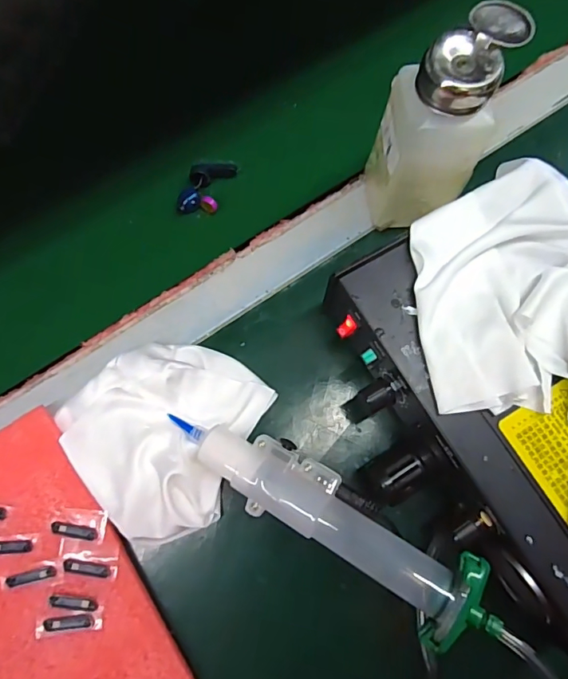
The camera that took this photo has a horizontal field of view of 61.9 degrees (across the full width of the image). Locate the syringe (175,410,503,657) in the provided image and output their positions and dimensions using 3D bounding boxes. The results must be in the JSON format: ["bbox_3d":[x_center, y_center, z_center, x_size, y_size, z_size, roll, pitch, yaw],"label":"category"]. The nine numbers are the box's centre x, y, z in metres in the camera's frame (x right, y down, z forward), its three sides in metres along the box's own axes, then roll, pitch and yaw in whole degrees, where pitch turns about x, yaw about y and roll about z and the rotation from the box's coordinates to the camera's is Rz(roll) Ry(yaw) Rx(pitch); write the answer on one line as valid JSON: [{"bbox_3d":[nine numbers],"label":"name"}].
[{"bbox_3d":[0.020,0.099,0.265,0.201,0.050,0.046,30,76,6],"label":"syringe"}]

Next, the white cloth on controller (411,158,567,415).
[{"bbox_3d":[0.144,0.010,0.258,0.124,0.015,0.223,-15,76,-5],"label":"white cloth on controller"}]

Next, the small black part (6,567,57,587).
[{"bbox_3d":[-0.147,0.138,0.274,0.029,0.004,0.006,-13,76,-5],"label":"small black part"}]

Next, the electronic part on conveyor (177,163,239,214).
[{"bbox_3d":[-0.057,-0.113,0.349,0.028,0.017,0.049,20,76,4],"label":"electronic part on conveyor"}]

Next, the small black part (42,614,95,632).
[{"bbox_3d":[-0.123,0.161,0.269,0.027,0.004,0.007,-5,75,-3],"label":"small black part"}]

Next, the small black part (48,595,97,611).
[{"bbox_3d":[-0.121,0.151,0.271,0.027,0.004,0.006,8,75,1],"label":"small black part"}]

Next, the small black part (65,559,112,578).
[{"bbox_3d":[-0.115,0.133,0.275,0.027,0.004,0.007,10,75,1],"label":"small black part"}]

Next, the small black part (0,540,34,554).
[{"bbox_3d":[-0.162,0.123,0.279,0.027,0.004,0.007,-3,75,-2],"label":"small black part"}]

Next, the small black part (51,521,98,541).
[{"bbox_3d":[-0.124,0.114,0.281,0.027,0.004,0.008,8,75,1],"label":"small black part"}]

